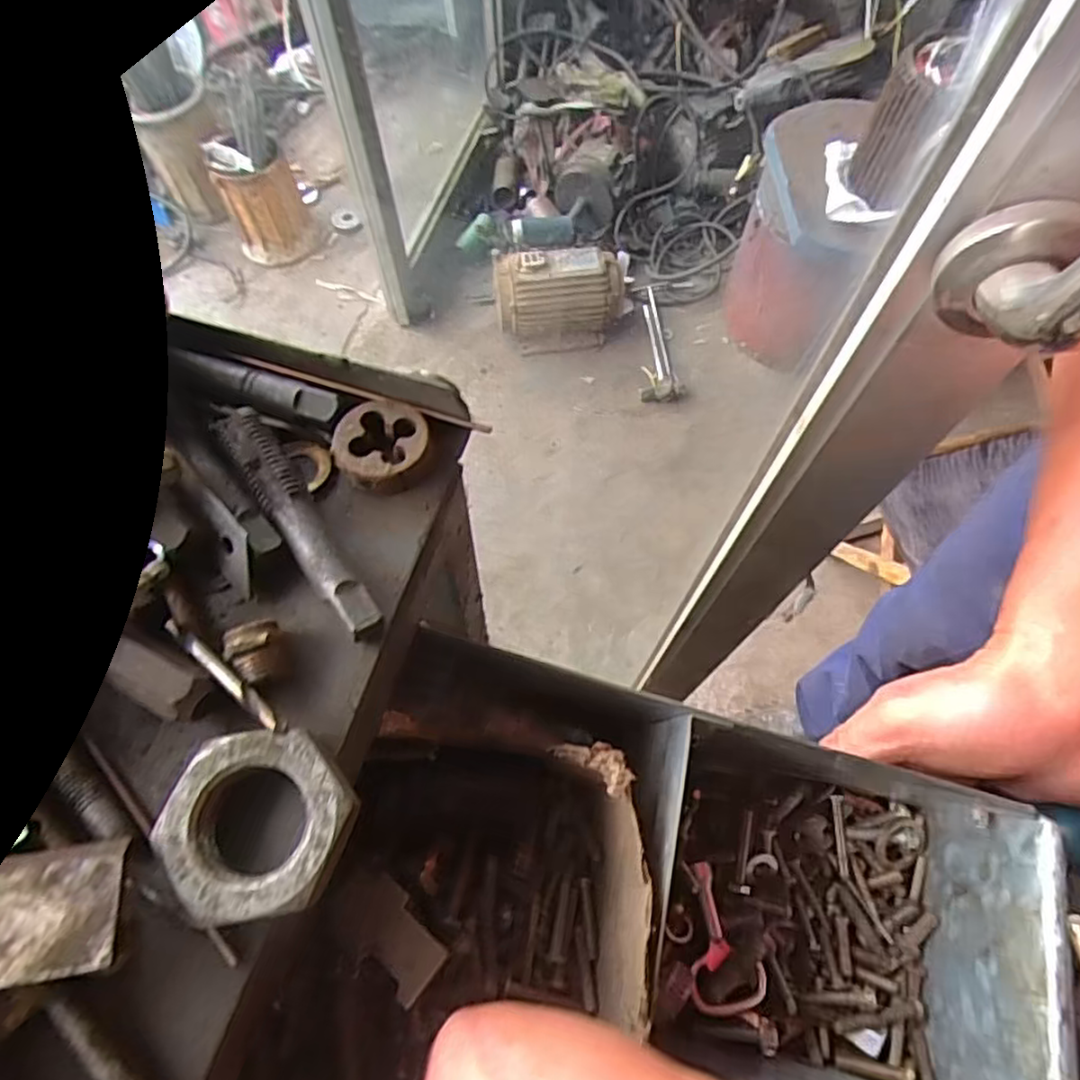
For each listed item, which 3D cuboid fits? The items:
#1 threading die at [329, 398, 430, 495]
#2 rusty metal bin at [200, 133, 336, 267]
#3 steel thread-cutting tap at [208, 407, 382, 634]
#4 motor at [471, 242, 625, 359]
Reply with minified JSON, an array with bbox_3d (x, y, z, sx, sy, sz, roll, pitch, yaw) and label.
[{"bbox_3d":[-0.049,-0.029,0.206,0.029,0.010,0.029,0,65,-1],"label":"threading die"},{"bbox_3d":[-0.601,-0.766,1.469,0.197,0.219,0.166,-20,67,-10],"label":"rusty metal bin"},{"bbox_3d":[-0.070,-0.007,0.187,0.013,0.008,0.081,-34,70,-15],"label":"steel thread-cutting tap"},{"bbox_3d":[0.031,-0.505,1.382,0.294,0.179,0.152,-1,65,-1],"label":"motor"}]

